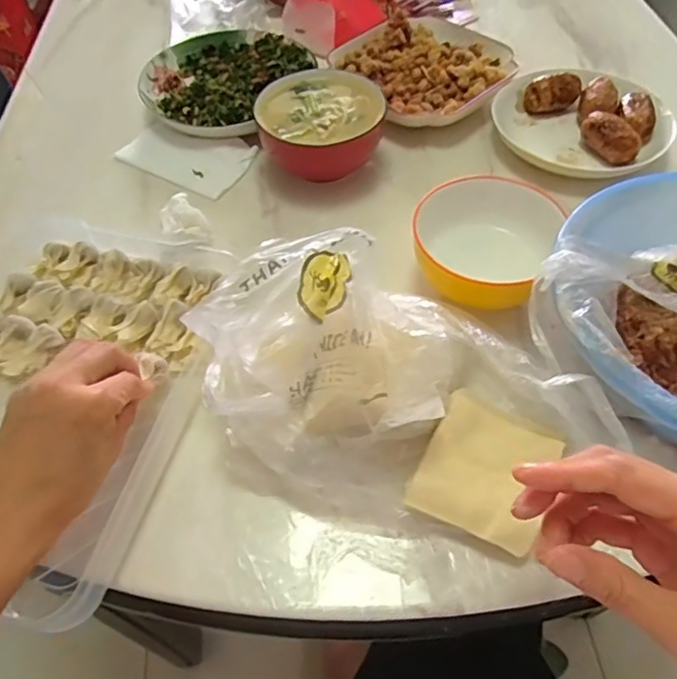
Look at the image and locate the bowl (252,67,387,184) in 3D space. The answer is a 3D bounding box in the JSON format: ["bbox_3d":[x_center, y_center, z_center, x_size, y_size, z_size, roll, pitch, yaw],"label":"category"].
[{"bbox_3d":[-0.018,-0.216,0.593,0.121,0.071,0.119,-1,55,1],"label":"bowl"}]

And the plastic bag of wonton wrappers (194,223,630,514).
[{"bbox_3d":[0.036,0.029,0.375,0.244,0.116,0.148,12,56,10],"label":"plastic bag of wonton wrappers"}]

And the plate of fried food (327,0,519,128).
[{"bbox_3d":[0.088,-0.325,0.678,0.184,0.053,0.218,-32,60,-19],"label":"plate of fried food"}]

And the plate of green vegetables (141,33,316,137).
[{"bbox_3d":[-0.136,-0.302,0.673,0.176,0.033,0.198,28,60,20],"label":"plate of green vegetables"}]

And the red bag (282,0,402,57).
[{"bbox_3d":[0.002,-0.444,0.741,0.091,0.080,0.149,28,60,20],"label":"red bag"}]

